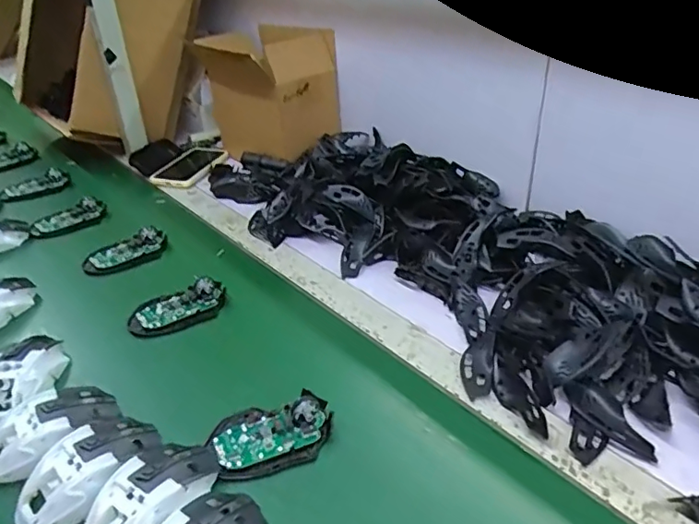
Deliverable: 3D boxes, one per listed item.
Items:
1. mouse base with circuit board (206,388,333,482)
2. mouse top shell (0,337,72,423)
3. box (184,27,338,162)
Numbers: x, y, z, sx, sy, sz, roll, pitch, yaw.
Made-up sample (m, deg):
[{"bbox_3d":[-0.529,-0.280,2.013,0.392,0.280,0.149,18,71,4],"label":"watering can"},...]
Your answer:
[{"bbox_3d":[-0.070,0.154,0.497,0.107,0.024,0.072,-9,32,-9],"label":"mouse base with circuit board"},{"bbox_3d":[-0.343,0.118,0.570,0.059,0.035,0.114,0,37,0],"label":"mouse top shell"},{"bbox_3d":[-0.156,-0.320,1.021,0.195,0.198,0.256,-19,40,-23],"label":"box"}]

